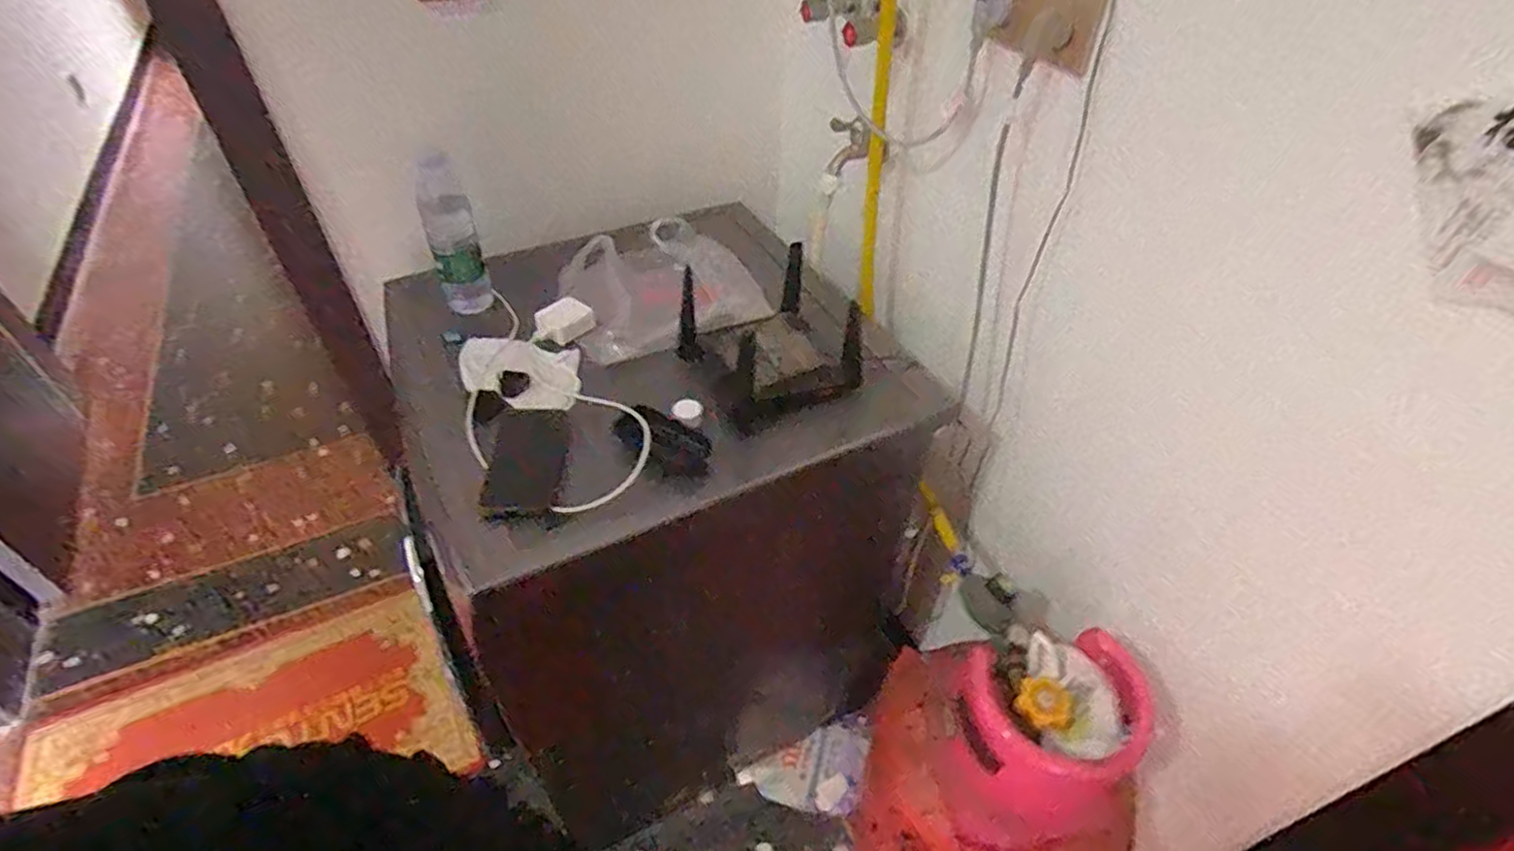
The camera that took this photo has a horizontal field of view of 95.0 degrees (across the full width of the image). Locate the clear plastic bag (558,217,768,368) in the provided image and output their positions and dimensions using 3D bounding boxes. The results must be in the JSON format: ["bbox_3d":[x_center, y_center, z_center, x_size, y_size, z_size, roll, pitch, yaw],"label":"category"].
[{"bbox_3d":[-0.155,-0.202,0.991,0.235,0.084,0.314,-24,47,-10],"label":"clear plastic bag"}]

